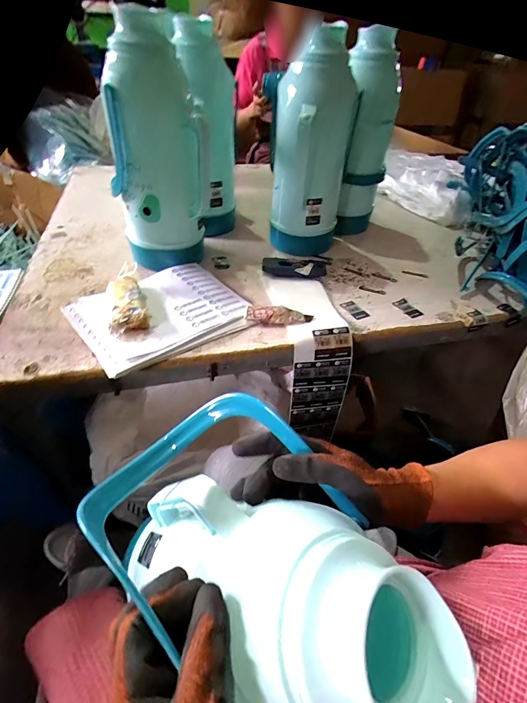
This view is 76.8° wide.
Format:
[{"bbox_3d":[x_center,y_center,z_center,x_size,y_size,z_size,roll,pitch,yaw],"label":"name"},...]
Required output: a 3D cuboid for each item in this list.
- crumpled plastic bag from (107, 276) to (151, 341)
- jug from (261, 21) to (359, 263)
[{"bbox_3d":[-0.226,-0.079,0.557,0.059,0.028,0.170,-12,46,-16],"label":"crumpled plastic bag"},{"bbox_3d":[0.095,-0.393,0.690,0.158,0.353,0.166,11,44,6],"label":"jug"}]

